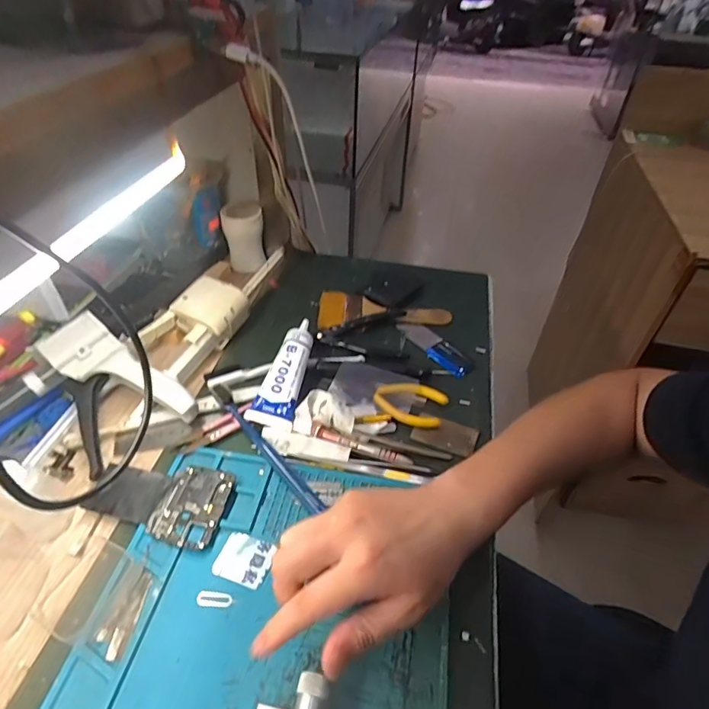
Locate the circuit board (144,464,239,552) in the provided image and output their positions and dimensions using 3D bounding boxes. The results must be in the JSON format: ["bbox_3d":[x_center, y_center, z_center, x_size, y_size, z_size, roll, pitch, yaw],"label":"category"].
[{"bbox_3d":[-0.136,0.125,0.389,0.056,0.005,0.067,11,44,7],"label":"circuit board"}]

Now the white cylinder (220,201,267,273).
[{"bbox_3d":[-0.153,-0.162,0.641,0.051,0.084,0.048,-11,45,-14],"label":"white cylinder"}]

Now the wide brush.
[{"bbox_3d":[0.036,-0.046,0.577,0.162,0.013,0.066,10,44,6],"label":"wide brush"}]

